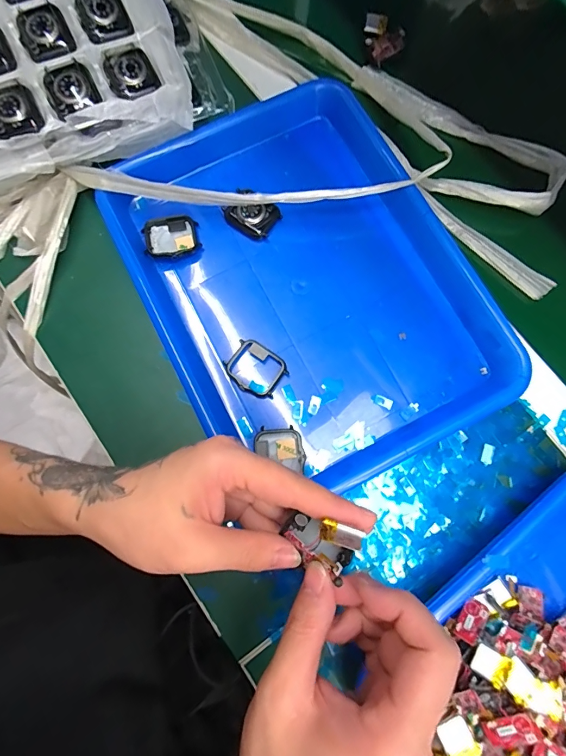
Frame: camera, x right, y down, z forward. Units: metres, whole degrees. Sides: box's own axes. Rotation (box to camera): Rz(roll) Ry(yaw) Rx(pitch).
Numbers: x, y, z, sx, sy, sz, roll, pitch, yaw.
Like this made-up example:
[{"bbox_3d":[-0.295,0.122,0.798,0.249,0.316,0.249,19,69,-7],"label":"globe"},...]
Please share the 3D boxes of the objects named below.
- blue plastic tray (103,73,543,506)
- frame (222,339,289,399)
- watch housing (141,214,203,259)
[{"bbox_3d":[0.020,-0.081,0.323,0.253,0.032,0.320,-27,80,-4],"label":"blue plastic tray"},{"bbox_3d":[-0.023,-0.008,0.318,0.048,0.009,0.039,37,82,7],"label":"frame"},{"bbox_3d":[-0.099,-0.124,0.338,0.047,0.010,0.038,-17,79,-2],"label":"watch housing"}]

